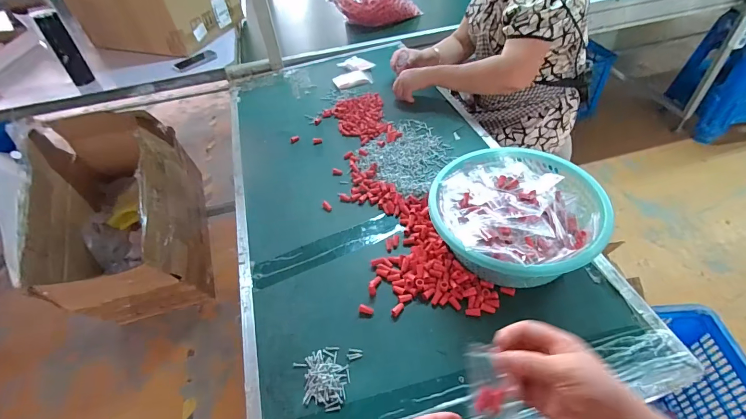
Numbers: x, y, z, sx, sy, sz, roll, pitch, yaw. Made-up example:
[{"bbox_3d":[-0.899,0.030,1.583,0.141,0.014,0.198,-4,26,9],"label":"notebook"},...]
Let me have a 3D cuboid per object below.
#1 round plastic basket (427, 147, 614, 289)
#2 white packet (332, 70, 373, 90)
[{"bbox_3d":[0.233,0.009,0.639,0.266,0.104,0.273,-3,46,3],"label":"round plastic basket"},{"bbox_3d":[-0.061,-0.396,1.141,0.117,0.013,0.089,-9,46,-2],"label":"white packet"}]

